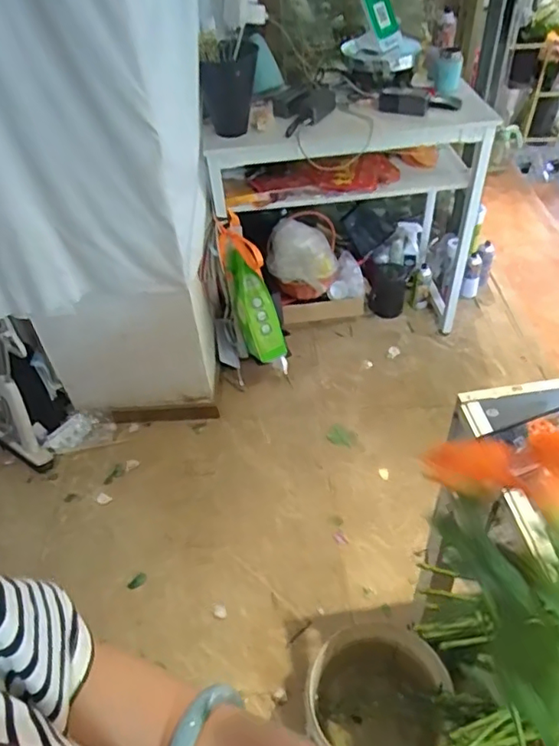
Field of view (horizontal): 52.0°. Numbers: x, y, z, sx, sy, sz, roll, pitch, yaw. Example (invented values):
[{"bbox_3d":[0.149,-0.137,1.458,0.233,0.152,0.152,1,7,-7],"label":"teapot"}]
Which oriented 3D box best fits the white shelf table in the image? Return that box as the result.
[{"bbox_3d":[0.213,-0.485,1.800,0.810,0.719,0.408,-8,45,-3],"label":"white shelf table"}]

